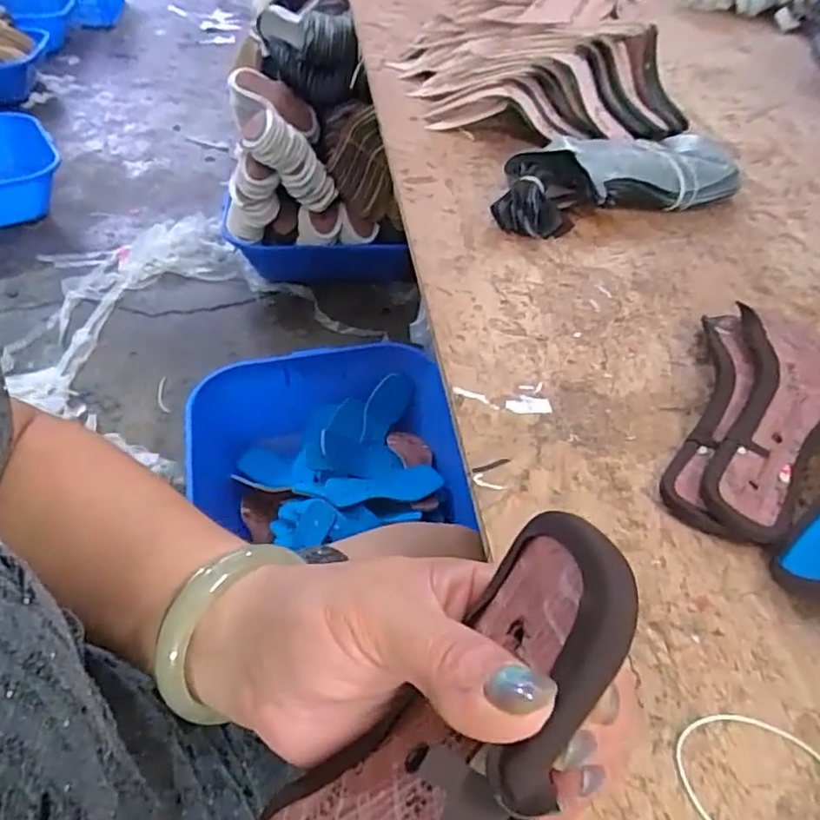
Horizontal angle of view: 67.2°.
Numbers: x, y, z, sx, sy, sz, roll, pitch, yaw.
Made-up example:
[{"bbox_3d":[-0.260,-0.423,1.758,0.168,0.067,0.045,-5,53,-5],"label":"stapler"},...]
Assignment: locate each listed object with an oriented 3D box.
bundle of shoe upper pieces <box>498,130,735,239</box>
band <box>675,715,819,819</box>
[{"bbox_3d":[0.221,-0.247,0.670,0.288,0.054,0.099,-14,49,-17],"label":"bundle of shoe upper pieces"},{"bbox_3d":[0.168,0.177,0.292,0.081,0.004,0.061,10,46,5],"label":"band"}]

